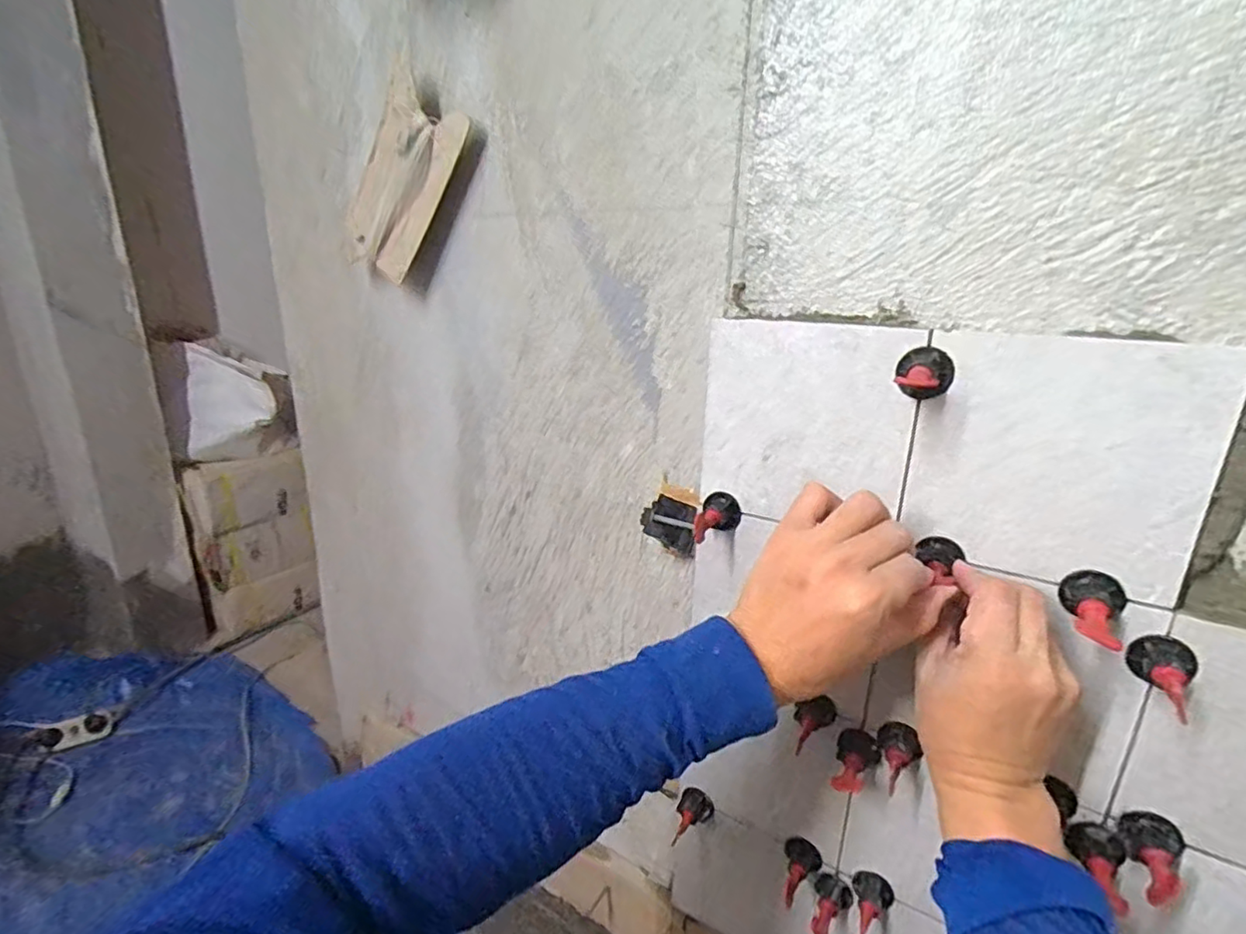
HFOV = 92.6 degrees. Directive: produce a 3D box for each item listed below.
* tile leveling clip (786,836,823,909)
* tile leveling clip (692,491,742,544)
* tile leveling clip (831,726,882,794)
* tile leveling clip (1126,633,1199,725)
[{"bbox_3d":[0.149,0.341,0.501,0.029,0.026,0.049,10,20,23],"label":"tile leveling clip"},{"bbox_3d":[0.073,0.041,0.457,0.032,0.030,0.046,6,19,14],"label":"tile leveling clip"},{"bbox_3d":[0.175,0.223,0.449,0.030,0.024,0.050,11,21,28],"label":"tile leveling clip"},{"bbox_3d":[0.300,0.117,0.334,0.054,0.025,0.030,-15,24,-41],"label":"tile leveling clip"}]

